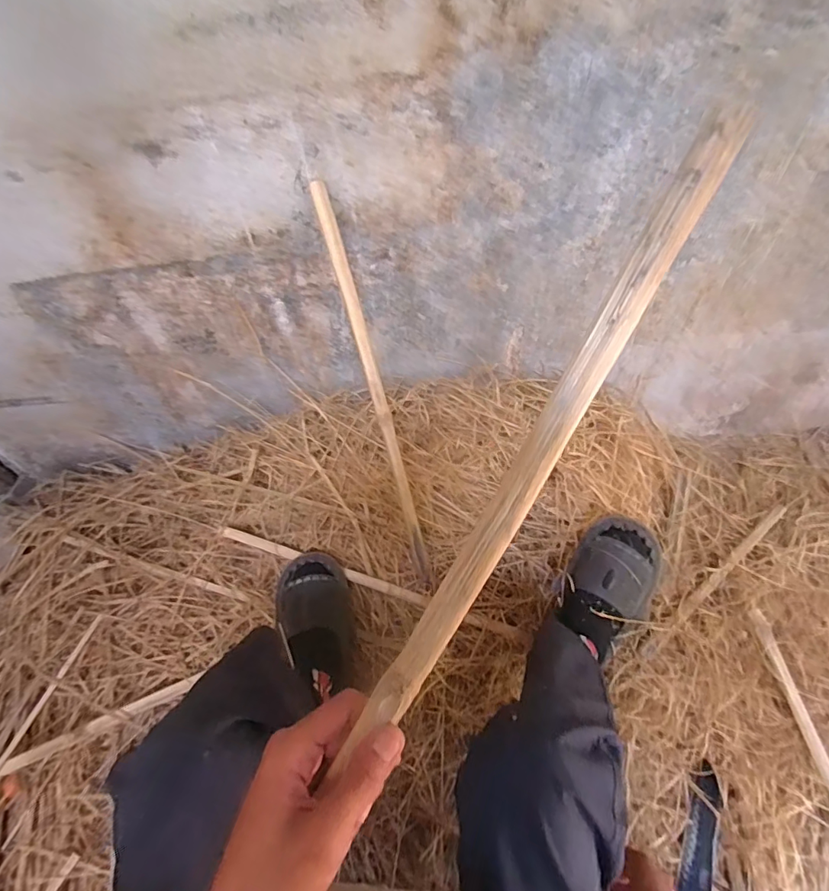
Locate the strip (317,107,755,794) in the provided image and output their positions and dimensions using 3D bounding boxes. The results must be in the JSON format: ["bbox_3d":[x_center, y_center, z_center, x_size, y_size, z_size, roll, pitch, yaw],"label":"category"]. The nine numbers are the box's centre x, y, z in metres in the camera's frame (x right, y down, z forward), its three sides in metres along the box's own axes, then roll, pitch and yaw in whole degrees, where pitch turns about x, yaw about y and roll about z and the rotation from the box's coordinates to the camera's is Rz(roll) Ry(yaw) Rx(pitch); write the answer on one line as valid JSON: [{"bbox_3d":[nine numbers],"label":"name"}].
[{"bbox_3d":[0.056,0.021,0.256,0.020,0.011,0.383,34,103,26],"label":"strip"}]

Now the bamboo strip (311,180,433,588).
[{"bbox_3d":[-0.053,-0.050,0.785,0.024,0.685,0.018,-17,22,-6],"label":"bamboo strip"}]

